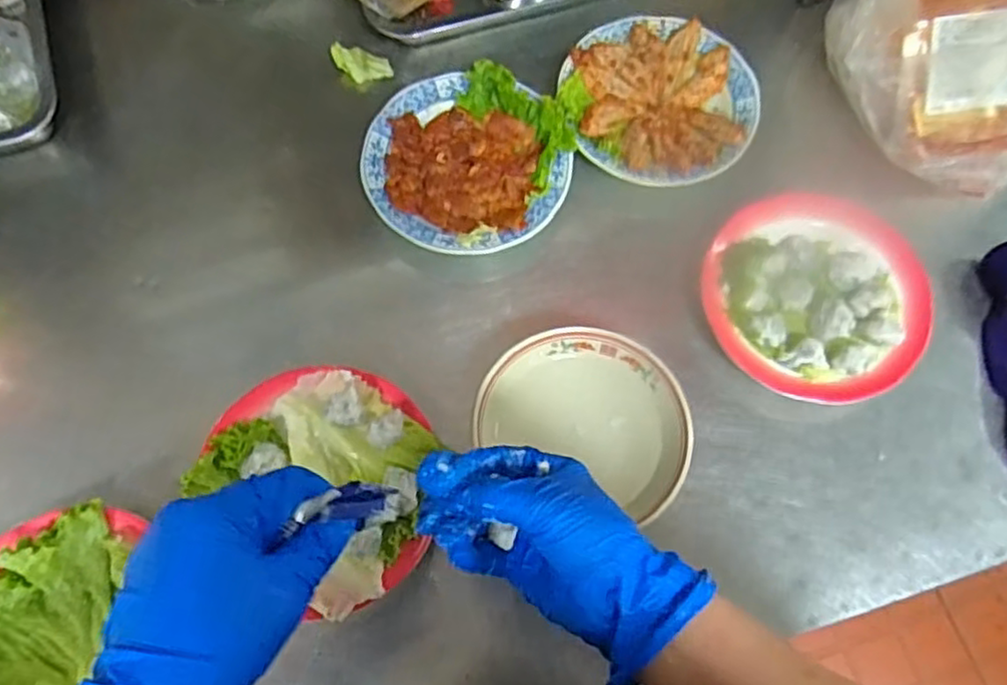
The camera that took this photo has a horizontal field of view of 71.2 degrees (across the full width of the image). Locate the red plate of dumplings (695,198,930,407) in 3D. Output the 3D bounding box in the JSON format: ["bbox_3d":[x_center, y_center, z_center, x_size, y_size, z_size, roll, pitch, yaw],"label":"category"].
[{"bbox_3d":[0.242,-0.039,0.549,0.164,0.028,0.162,0,71,-1],"label":"red plate of dumplings"}]

